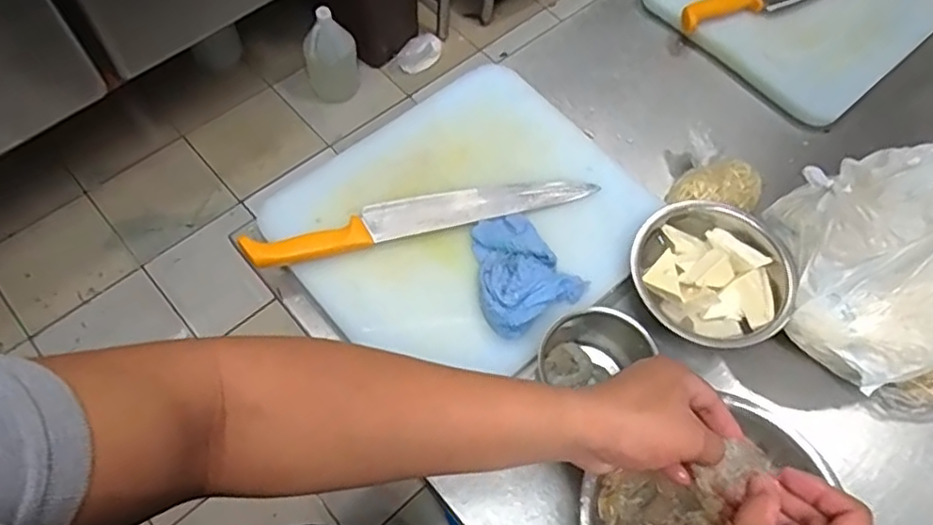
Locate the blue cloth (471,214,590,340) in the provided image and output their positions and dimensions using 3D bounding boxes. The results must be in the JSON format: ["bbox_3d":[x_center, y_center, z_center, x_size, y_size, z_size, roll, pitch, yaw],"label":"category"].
[{"bbox_3d":[0.051,0.006,0.713,0.114,0.025,0.132,-28,67,-17],"label":"blue cloth"}]

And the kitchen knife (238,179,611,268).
[{"bbox_3d":[-0.048,-0.057,0.748,0.409,0.023,0.048,-14,64,-11],"label":"kitchen knife"}]

